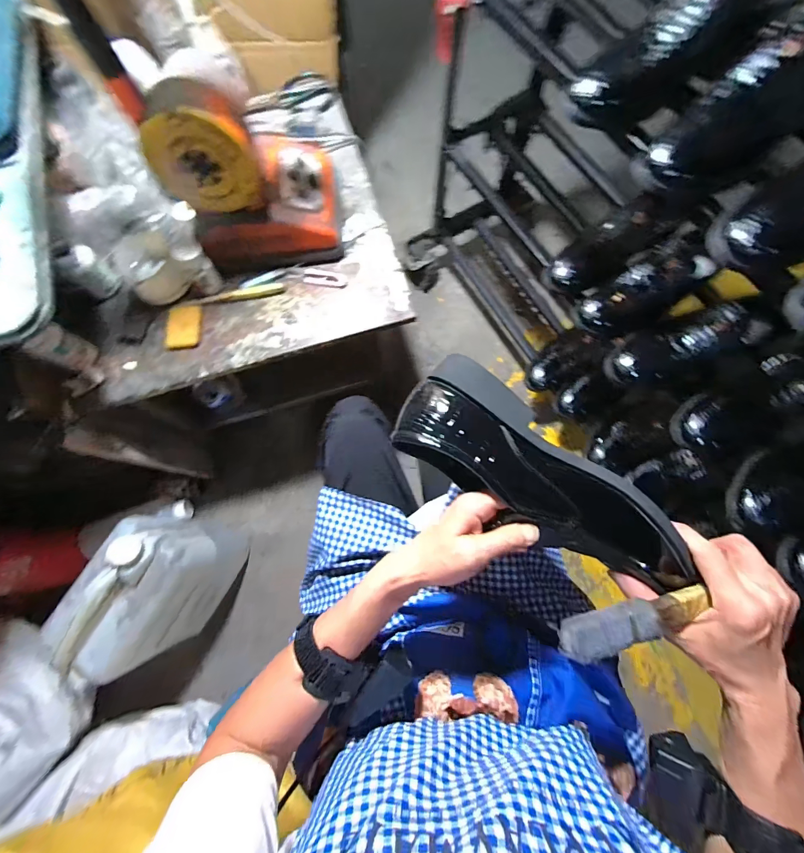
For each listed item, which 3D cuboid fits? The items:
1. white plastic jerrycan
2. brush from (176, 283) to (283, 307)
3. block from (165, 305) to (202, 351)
[{"bbox_3d":[-0.456,0.299,0.698,0.146,0.308,0.229,24,77,6],"label":"white plastic jerrycan"},{"bbox_3d":[-0.281,-0.216,0.601,0.166,0.017,0.026,-9,76,-2],"label":"brush"},{"bbox_3d":[-0.351,-0.161,0.588,0.050,0.011,0.078,-3,76,-17],"label":"block"}]

